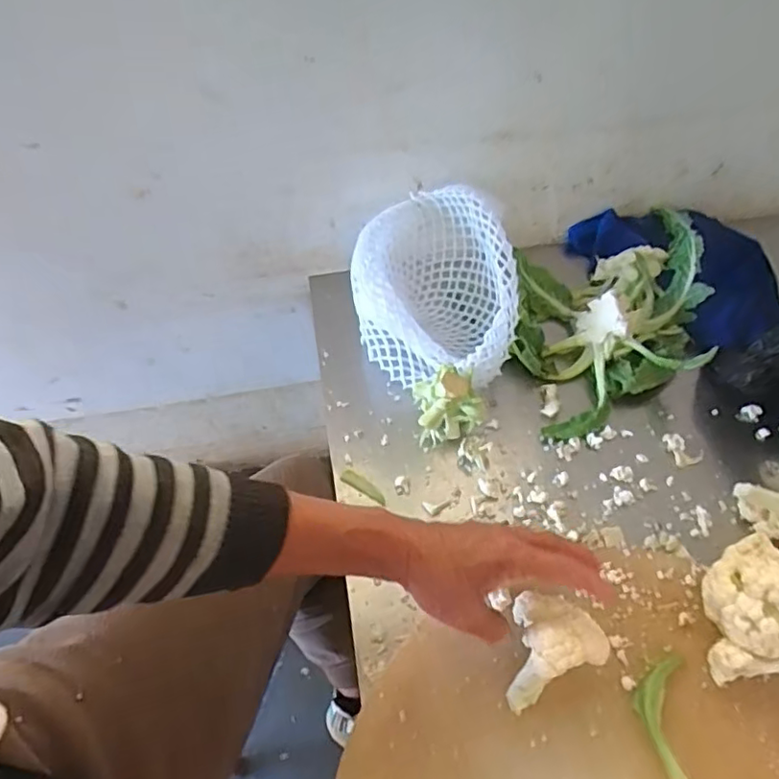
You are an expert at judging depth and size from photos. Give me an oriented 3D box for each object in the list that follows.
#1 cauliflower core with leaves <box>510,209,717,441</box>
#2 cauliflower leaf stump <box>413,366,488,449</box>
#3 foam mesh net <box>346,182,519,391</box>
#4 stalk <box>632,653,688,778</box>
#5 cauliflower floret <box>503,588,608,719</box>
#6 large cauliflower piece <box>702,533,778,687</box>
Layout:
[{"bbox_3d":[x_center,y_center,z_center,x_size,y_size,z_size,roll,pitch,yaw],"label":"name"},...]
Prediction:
[{"bbox_3d":[0.240,-0.075,0.637,0.225,0.085,0.223,-10,52,-7],"label":"cauliflower core with leaves"},{"bbox_3d":[0.060,0.013,0.594,0.069,0.049,0.065,-12,52,-8],"label":"cauliflower leaf stump"},{"bbox_3d":[0.050,-0.110,0.642,0.166,0.124,0.189,6,52,6],"label":"foam mesh net"},{"bbox_3d":[0.188,0.225,0.405,0.034,0.012,0.089,10,52,9],"label":"stalk"},{"bbox_3d":[0.107,0.176,0.411,0.065,0.069,0.059,-18,53,-13],"label":"cauliflower floret"},{"bbox_3d":[0.262,0.155,0.417,0.069,0.082,0.085,2,51,3],"label":"large cauliflower piece"}]

